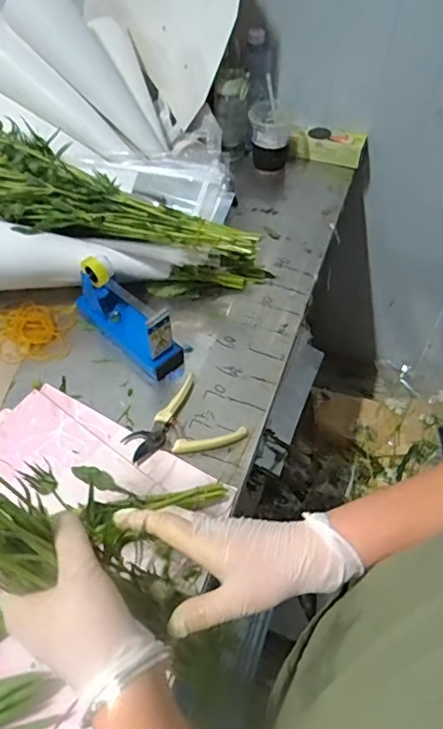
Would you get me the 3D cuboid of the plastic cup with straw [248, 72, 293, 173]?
[{"bbox_3d":[0.095,-0.458,1.017,0.082,0.167,0.081,5,54,5],"label":"plastic cup with straw"}]

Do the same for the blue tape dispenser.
[{"bbox_3d":[-0.145,-0.084,0.796,0.197,0.124,0.071,36,62,25],"label":"blue tape dispenser"}]

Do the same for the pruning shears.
[{"bbox_3d":[-0.062,0.090,0.742,0.144,0.018,0.129,-31,58,-20],"label":"pruning shears"}]

